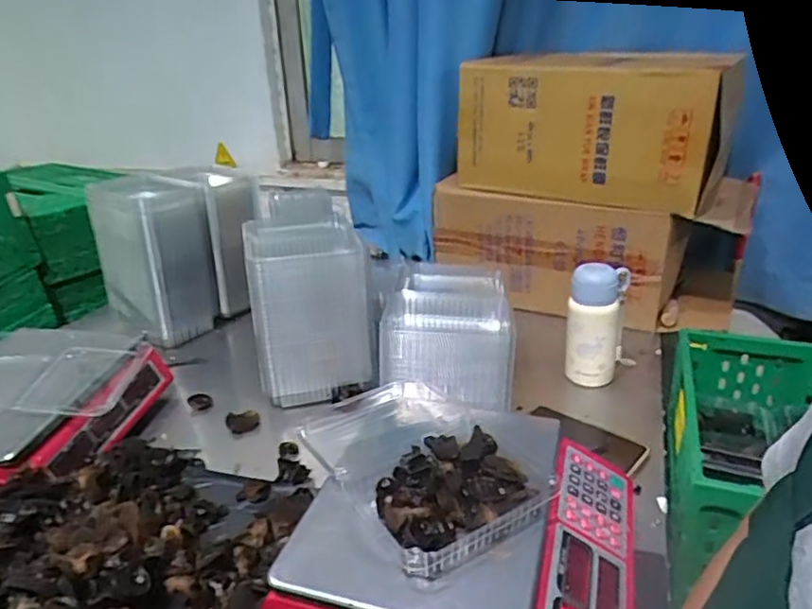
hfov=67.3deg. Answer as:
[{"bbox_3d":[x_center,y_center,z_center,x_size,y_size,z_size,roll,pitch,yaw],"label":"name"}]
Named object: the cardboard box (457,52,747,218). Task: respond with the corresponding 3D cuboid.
[{"bbox_3d":[0.311,-0.305,1.056,0.429,0.216,0.178,12,28,28],"label":"cardboard box"}]

